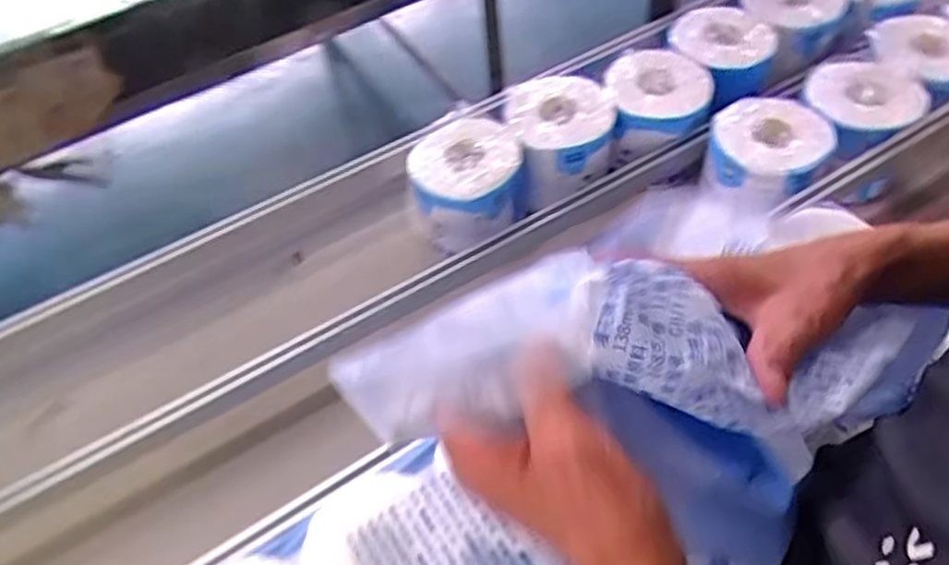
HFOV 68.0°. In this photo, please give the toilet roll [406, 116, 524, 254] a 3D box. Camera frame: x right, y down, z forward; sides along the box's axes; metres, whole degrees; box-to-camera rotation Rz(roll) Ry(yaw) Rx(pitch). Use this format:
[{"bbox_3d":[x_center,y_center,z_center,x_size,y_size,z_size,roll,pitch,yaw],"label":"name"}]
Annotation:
[{"bbox_3d":[-0.005,-0.099,0.786,0.120,0.121,0.123,-6,53,0],"label":"toilet roll"}]

